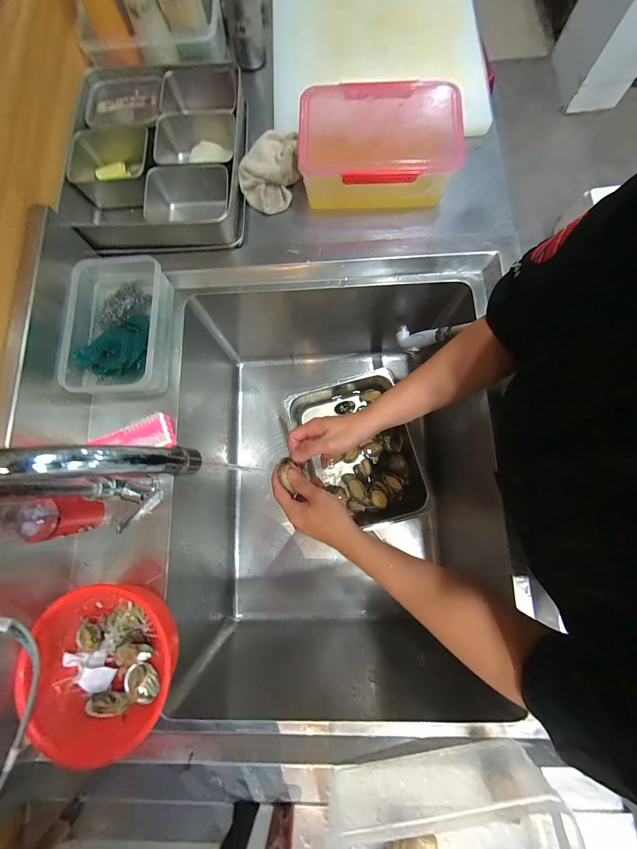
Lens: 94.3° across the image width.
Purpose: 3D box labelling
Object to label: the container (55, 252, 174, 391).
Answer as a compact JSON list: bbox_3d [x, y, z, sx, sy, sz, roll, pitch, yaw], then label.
[{"bbox_3d":[-0.336,-0.167,0.482,0.165,0.040,0.241,-3,79,2],"label":"container"}]

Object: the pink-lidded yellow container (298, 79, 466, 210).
[{"bbox_3d":[0.097,-0.463,0.503,0.253,0.084,0.169,1,79,3],"label":"pink-lidded yellow container"}]

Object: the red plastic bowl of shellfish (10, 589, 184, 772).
[{"bbox_3d":[-0.281,0.307,0.378,0.170,0.075,0.188,-18,79,-1],"label":"red plastic bowl of shellfish"}]

